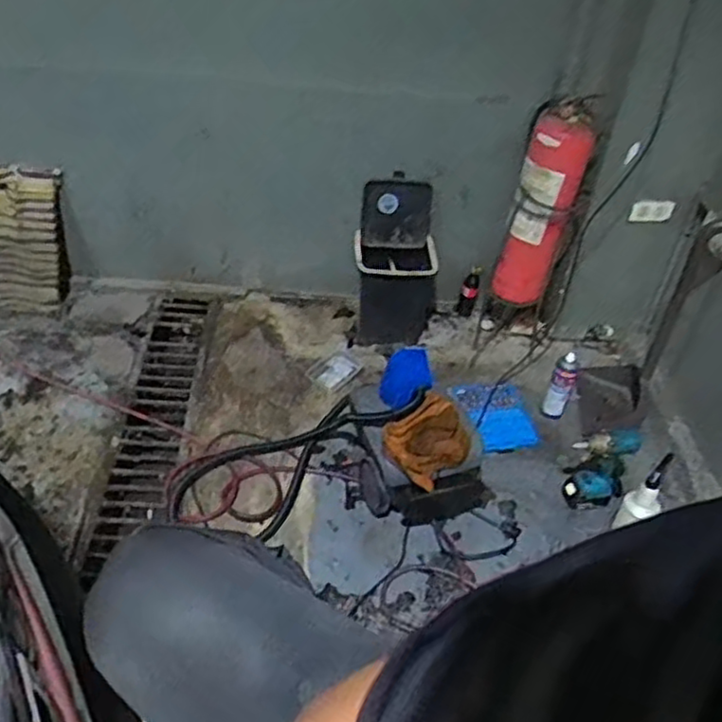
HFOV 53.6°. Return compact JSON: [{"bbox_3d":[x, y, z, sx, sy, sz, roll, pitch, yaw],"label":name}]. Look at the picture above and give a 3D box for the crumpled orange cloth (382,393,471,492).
[{"bbox_3d":[0.146,0.165,1.571,0.157,0.143,0.154,29,46,23],"label":"crumpled orange cloth"}]

